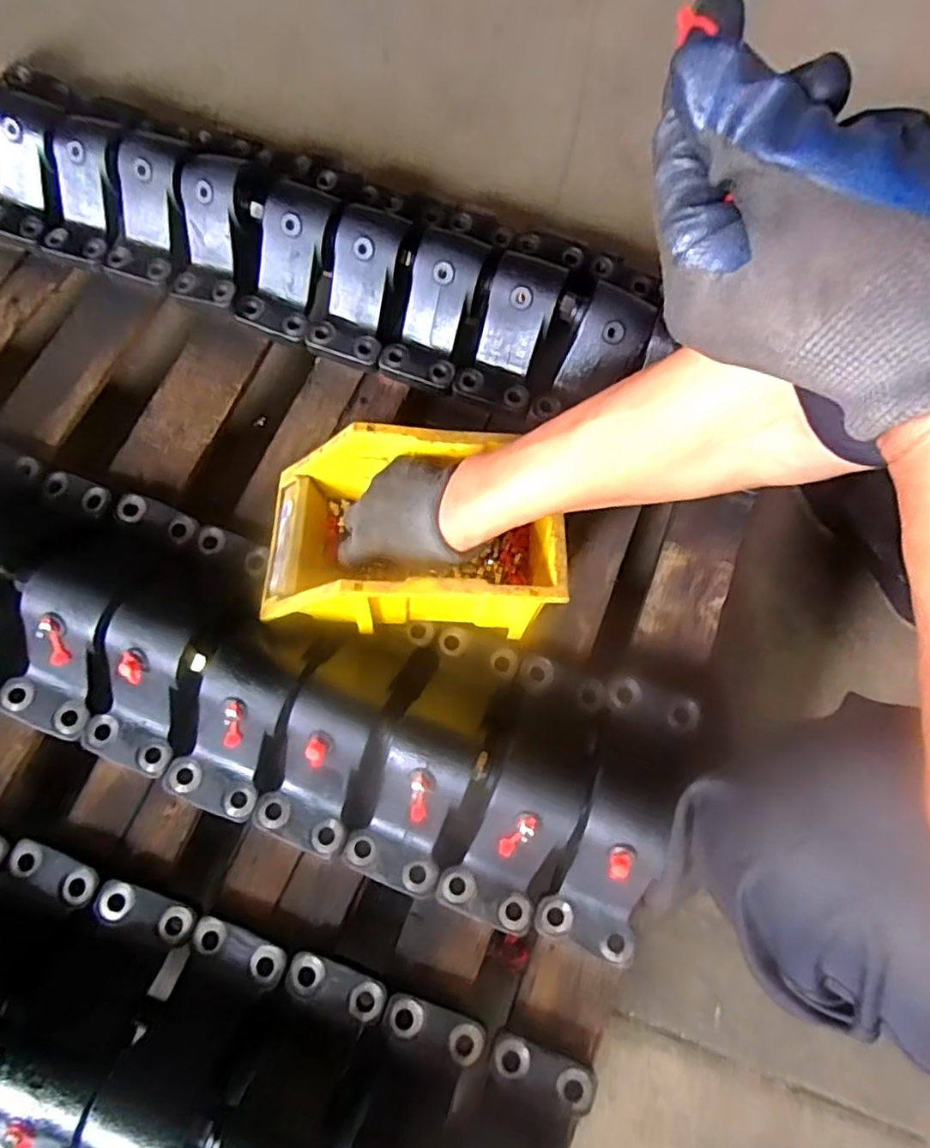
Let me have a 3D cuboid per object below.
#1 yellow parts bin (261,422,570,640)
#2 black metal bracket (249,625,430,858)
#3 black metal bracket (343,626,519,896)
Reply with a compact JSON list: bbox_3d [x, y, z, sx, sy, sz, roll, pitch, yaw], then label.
[{"bbox_3d":[-0.050,-0.039,0.546,0.250,0.114,0.154,0,74,-2],"label":"yellow parts bin"},{"bbox_3d":[-0.101,0.124,0.519,0.093,0.059,0.210,22,74,4],"label":"black metal bracket"},{"bbox_3d":[-0.022,0.148,0.517,0.084,0.061,0.221,22,74,4],"label":"black metal bracket"}]

